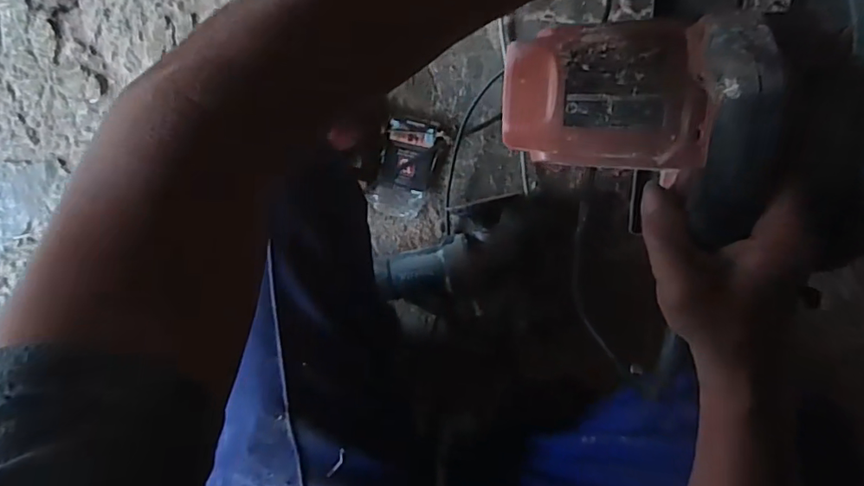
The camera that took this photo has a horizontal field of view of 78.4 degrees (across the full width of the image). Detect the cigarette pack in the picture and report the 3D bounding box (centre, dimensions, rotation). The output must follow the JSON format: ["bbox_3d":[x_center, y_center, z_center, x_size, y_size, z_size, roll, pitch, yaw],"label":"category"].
[{"bbox_3d":[-0.029,-0.116,0.706,0.067,0.017,0.088,15,94,8],"label":"cigarette pack"}]

